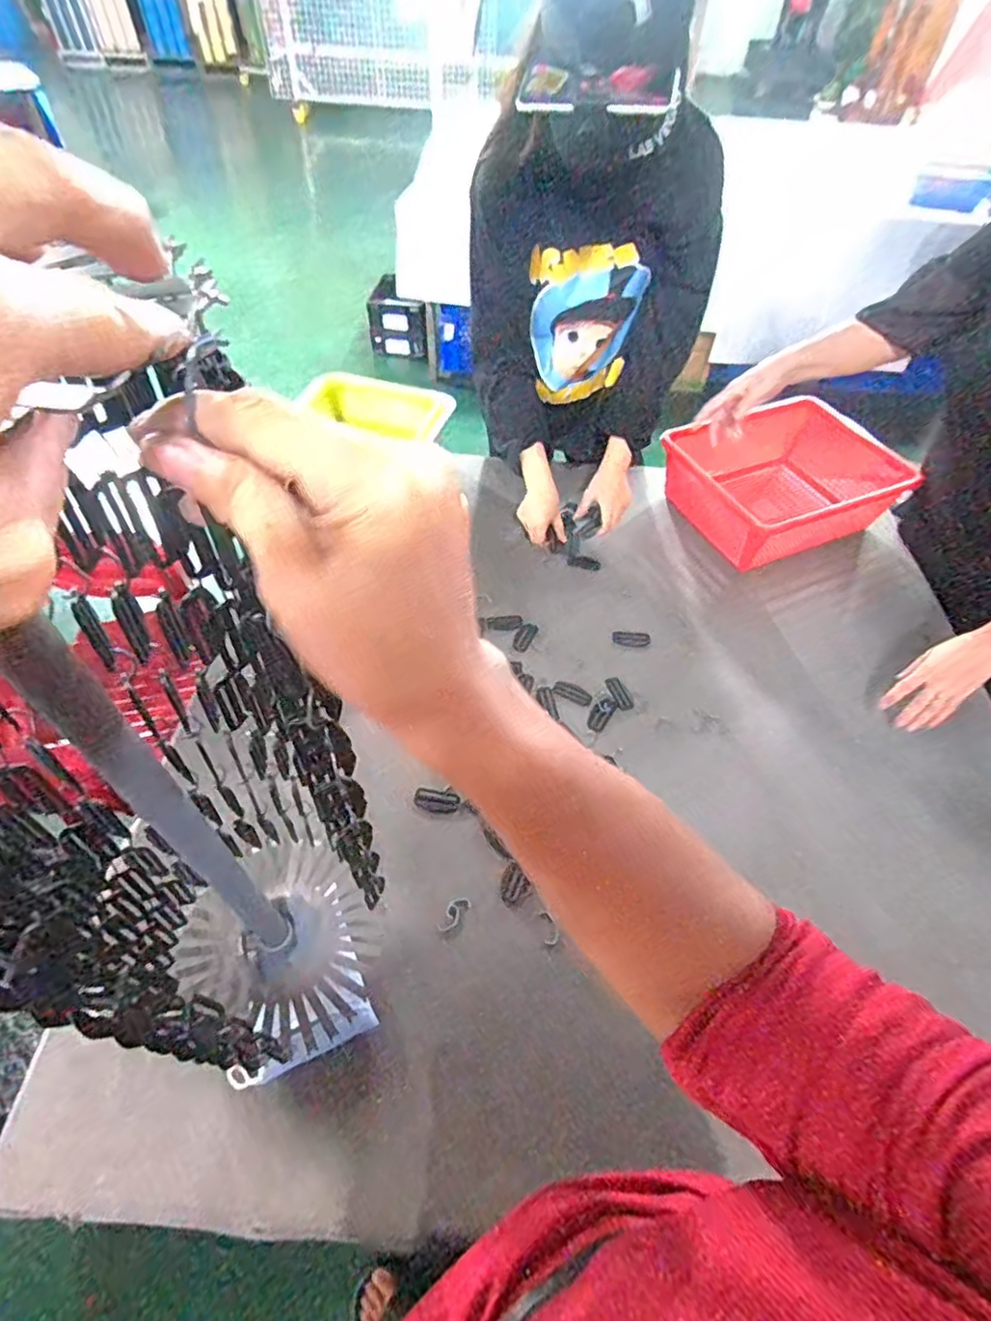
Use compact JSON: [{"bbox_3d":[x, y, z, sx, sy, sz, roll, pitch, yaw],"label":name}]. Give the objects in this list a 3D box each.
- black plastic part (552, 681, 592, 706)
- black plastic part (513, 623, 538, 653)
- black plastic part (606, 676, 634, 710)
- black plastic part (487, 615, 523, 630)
[{"bbox_3d":[0.117,0.049,0.919,0.063,0.004,0.029,27,56,28],"label":"black plastic part"},{"bbox_3d":[0.047,-0.038,0.982,0.026,0.007,0.055,27,57,13],"label":"black plastic part"},{"bbox_3d":[0.187,0.049,0.919,0.025,0.005,0.059,-13,57,-14],"label":"black plastic part"},{"bbox_3d":[0.015,-0.062,0.992,0.058,0.006,0.026,-10,56,-12],"label":"black plastic part"}]

